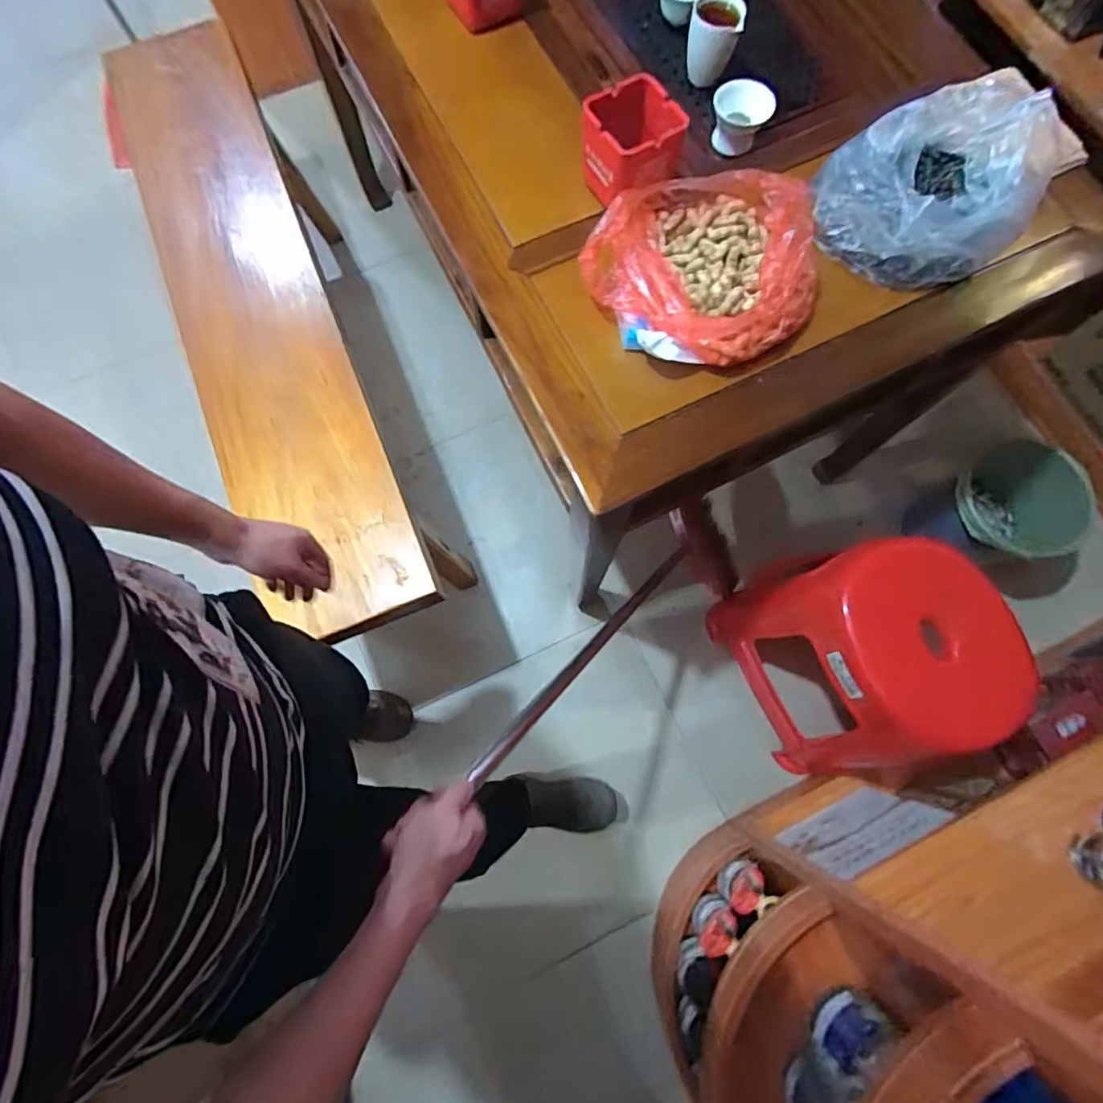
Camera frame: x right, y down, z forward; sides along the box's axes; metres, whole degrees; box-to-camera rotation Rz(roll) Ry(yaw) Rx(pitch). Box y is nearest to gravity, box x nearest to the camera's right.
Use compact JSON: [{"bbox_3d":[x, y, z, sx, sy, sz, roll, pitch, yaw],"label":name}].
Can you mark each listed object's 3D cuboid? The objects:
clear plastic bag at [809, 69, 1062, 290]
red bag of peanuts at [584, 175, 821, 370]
[{"bbox_3d":[0.452,-0.426,0.675,0.231,0.115,0.176,-18,76,-4],"label":"clear plastic bag"},{"bbox_3d":[0.185,-0.336,0.646,0.244,0.110,0.218,30,77,8],"label":"red bag of peanuts"}]

